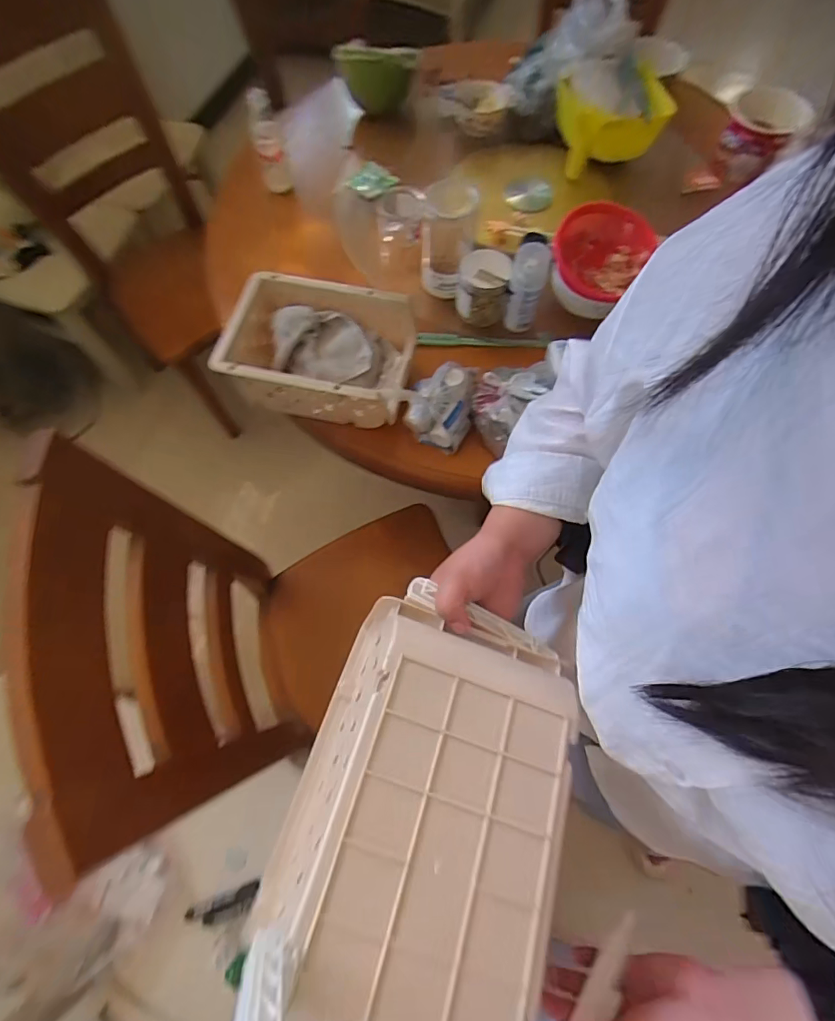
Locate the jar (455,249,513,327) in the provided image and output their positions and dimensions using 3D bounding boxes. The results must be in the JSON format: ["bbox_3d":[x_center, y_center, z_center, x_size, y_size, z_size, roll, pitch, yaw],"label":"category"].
[{"bbox_3d":[0.108,-0.368,0.823,0.083,0.103,0.071,2,67,2],"label":"jar"}]

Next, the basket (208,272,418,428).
[{"bbox_3d":[-0.155,-0.252,0.789,0.283,0.129,0.198,11,68,5],"label":"basket"}]

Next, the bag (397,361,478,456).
[{"bbox_3d":[0.040,-0.178,0.782,0.112,0.080,0.130,21,69,9],"label":"bag"}]

